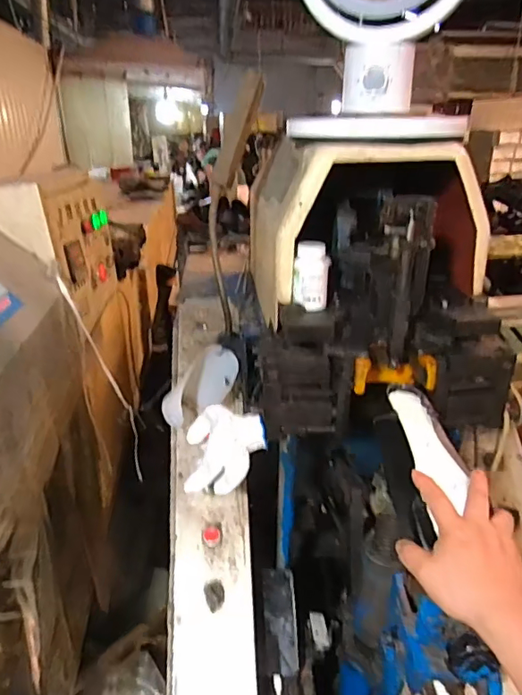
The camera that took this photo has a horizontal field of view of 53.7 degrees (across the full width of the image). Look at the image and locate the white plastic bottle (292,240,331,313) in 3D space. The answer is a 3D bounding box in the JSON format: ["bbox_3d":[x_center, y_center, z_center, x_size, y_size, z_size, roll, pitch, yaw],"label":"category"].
[{"bbox_3d":[0.072,-0.101,0.734,0.047,0.090,0.036,8,24,19],"label":"white plastic bottle"}]

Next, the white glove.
[{"bbox_3d":[-0.053,0.151,0.767,0.121,0.109,0.066,1,23,4],"label":"white glove"}]

